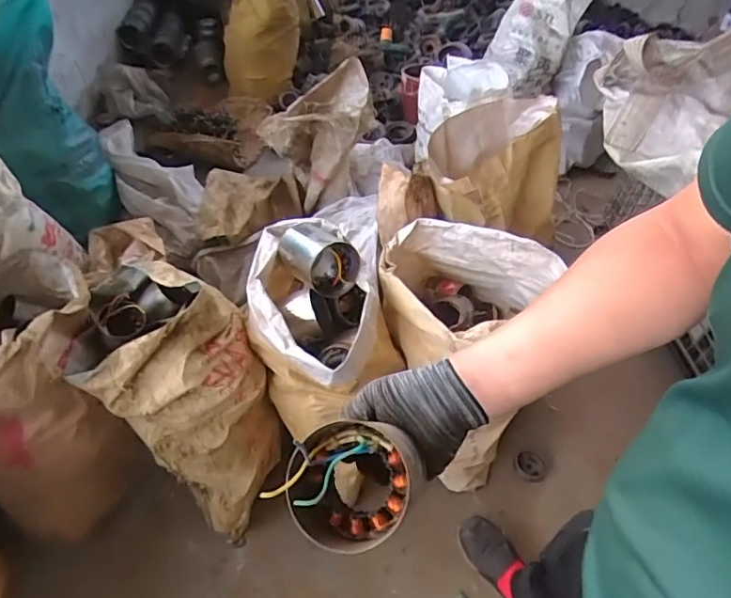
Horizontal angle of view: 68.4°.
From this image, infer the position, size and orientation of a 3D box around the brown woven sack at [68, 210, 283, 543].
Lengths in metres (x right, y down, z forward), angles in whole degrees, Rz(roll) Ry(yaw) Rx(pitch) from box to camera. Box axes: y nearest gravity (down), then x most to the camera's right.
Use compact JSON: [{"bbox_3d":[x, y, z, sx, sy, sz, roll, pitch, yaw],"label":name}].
[{"bbox_3d":[-0.426,0.207,1.223,0.474,0.561,0.298,33,52,25],"label":"brown woven sack"}]

